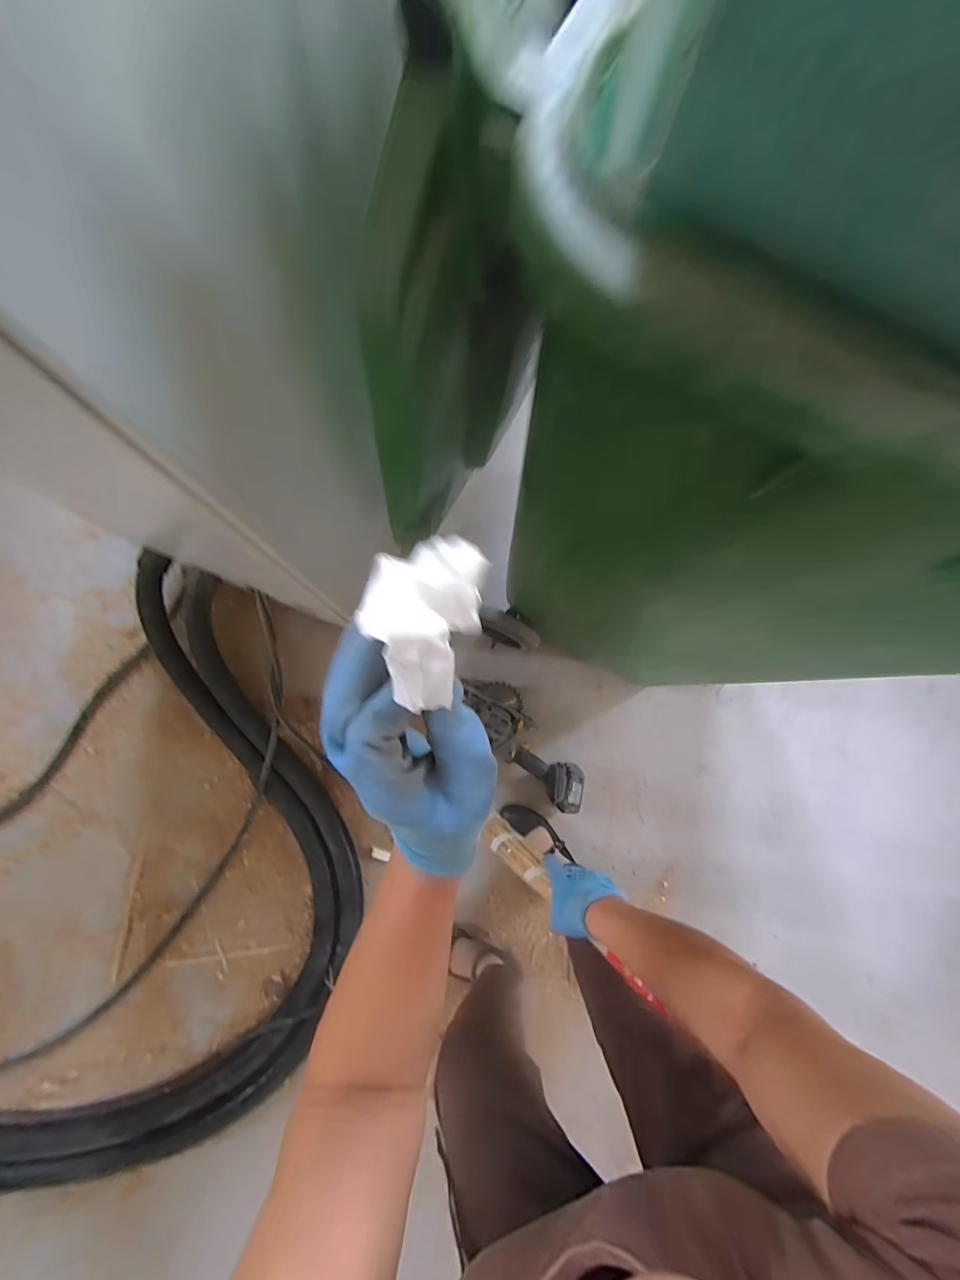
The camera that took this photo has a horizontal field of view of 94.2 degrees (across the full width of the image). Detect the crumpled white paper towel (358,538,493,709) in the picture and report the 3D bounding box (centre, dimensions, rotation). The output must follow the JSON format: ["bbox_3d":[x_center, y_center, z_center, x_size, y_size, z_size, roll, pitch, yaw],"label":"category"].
[{"bbox_3d":[-0.030,-0.010,0.216,0.053,0.038,0.078,11,96,-21],"label":"crumpled white paper towel"}]

